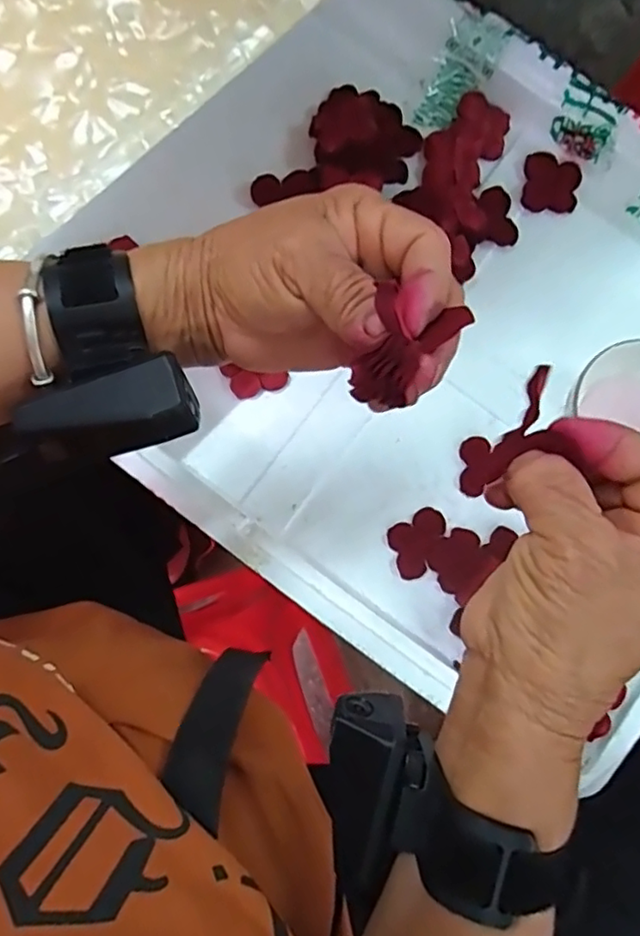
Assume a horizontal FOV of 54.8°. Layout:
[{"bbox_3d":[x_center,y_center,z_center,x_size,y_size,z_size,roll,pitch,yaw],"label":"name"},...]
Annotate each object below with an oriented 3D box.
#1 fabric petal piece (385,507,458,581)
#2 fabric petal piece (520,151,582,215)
[{"bbox_3d":[0.079,0.059,0.484,0.047,0.004,0.047,-19,81,-5],"label":"fabric petal piece"},{"bbox_3d":[0.195,-0.240,0.521,0.048,0.009,0.053,9,80,0],"label":"fabric petal piece"}]

